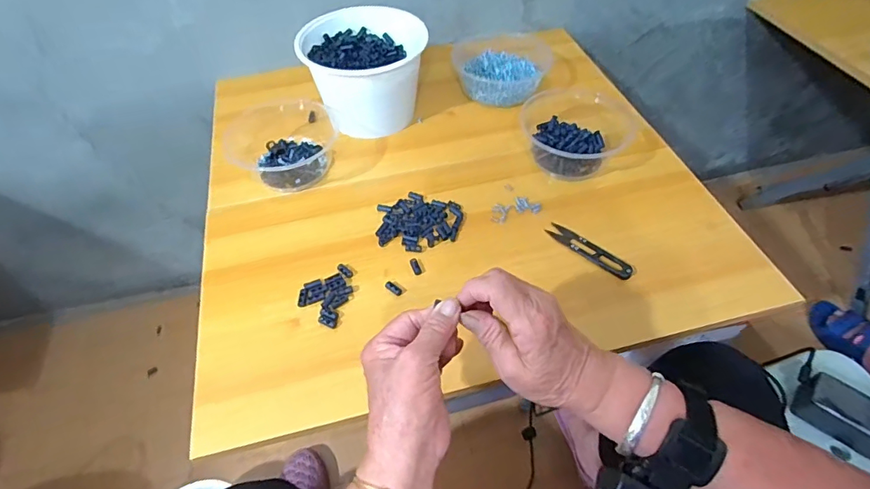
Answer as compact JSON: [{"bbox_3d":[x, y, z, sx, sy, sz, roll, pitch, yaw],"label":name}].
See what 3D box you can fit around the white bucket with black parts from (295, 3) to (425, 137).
[{"bbox_3d":[-0.094,-0.232,0.639,0.158,0.111,0.141,-16,53,-12],"label":"white bucket with black parts"}]

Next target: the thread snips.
[{"bbox_3d":[0.168,0.006,0.512,0.100,0.007,0.023,37,60,27],"label":"thread snips"}]

